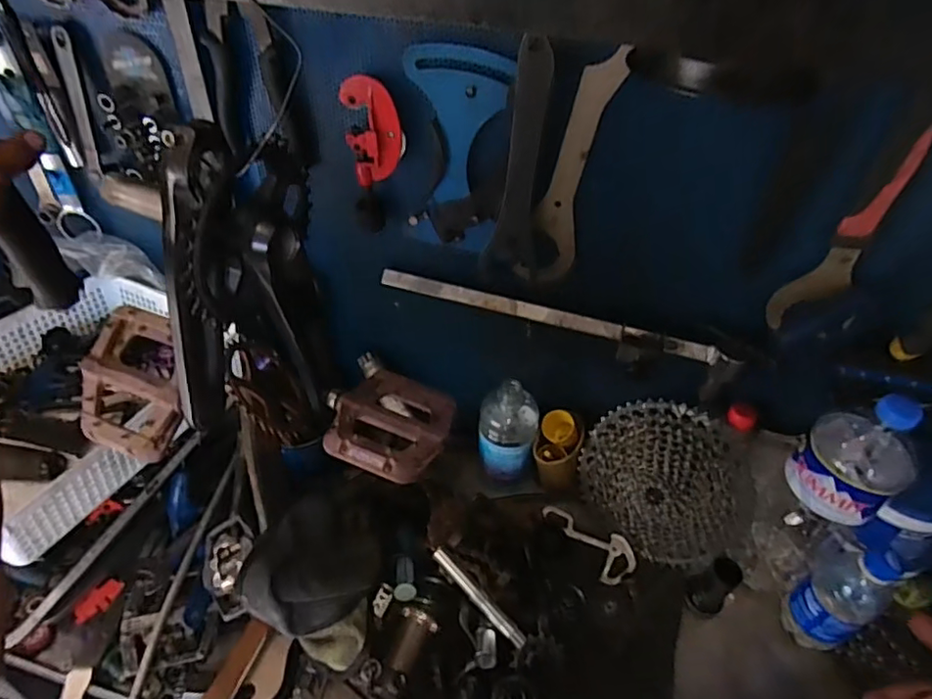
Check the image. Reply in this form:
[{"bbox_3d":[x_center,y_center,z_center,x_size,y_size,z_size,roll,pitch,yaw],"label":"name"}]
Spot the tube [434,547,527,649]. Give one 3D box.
[{"bbox_3d":[0.013,0.257,0.596,0.127,0.012,0.014,46,54,6],"label":"tube"}]

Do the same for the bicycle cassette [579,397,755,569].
[{"bbox_3d":[0.228,0.156,0.662,0.197,0.183,0.055,32,20,19],"label":"bicycle cassette"}]

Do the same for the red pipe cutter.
[{"bbox_3d":[-0.088,-0.186,0.563,0.055,0.148,0.030,0,44,-3],"label":"red pipe cutter"}]

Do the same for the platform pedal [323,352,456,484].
[{"bbox_3d":[-0.070,0.062,0.506,0.113,0.026,0.111,20,46,17],"label":"platform pedal"}]

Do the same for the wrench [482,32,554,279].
[{"bbox_3d":[0.049,-0.165,0.530,0.052,0.226,0.012,13,44,10],"label":"wrench"}]

